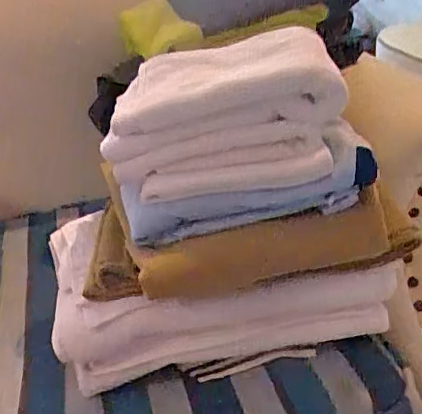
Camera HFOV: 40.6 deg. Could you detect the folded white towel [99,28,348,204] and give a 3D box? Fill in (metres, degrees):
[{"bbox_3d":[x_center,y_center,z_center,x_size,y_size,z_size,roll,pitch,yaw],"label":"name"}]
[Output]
[{"bbox_3d":[0.013,-0.107,0.646,0.249,0.106,0.185,-7,32,1],"label":"folded white towel"}]

